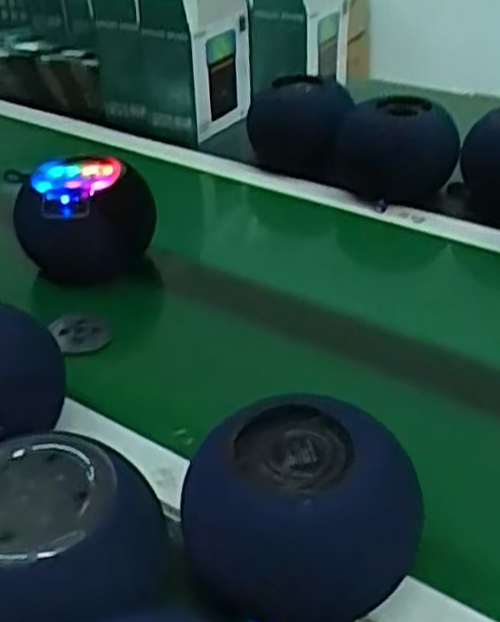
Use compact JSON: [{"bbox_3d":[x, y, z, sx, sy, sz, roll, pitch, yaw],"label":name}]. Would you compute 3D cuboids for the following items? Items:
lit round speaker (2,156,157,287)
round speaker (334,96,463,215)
[{"bbox_3d":[-0.163,-0.091,0.791,0.133,0.111,0.117,-8,34,-6],"label":"lit round speaker"},{"bbox_3d":[0.162,-0.184,0.907,0.139,0.106,0.139,-3,34,2],"label":"round speaker"}]

